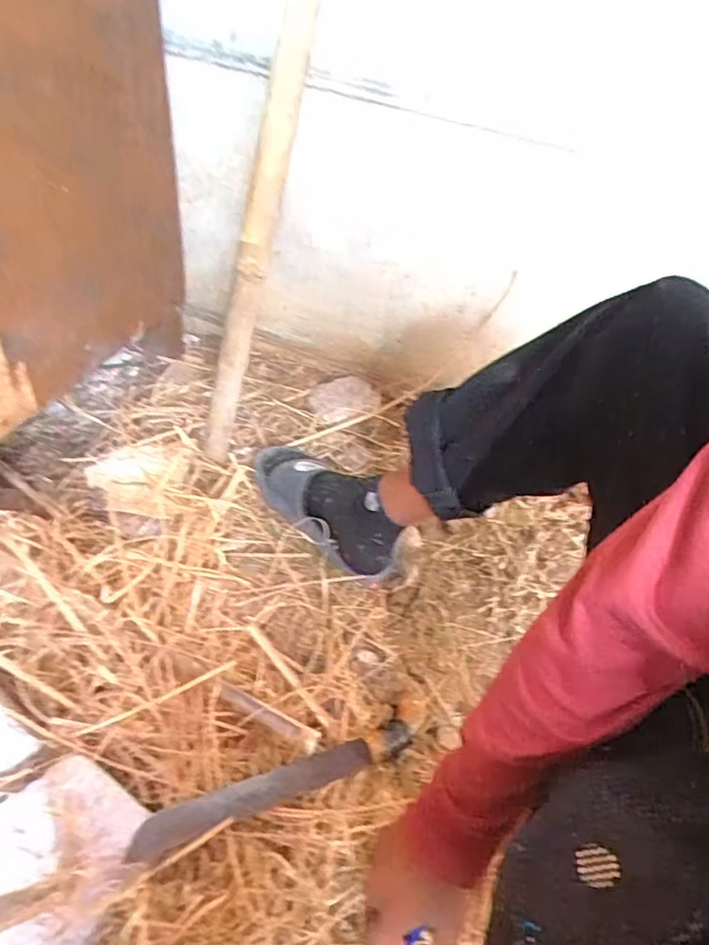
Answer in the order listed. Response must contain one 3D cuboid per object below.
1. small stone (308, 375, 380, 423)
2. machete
[{"bbox_3d":[-0.015,-0.119,0.962,0.108,0.030,0.090,-7,49,-13],"label":"small stone"},{"bbox_3d":[-0.053,0.290,0.576,0.313,0.018,0.041,-8,48,-33],"label":"machete"}]

